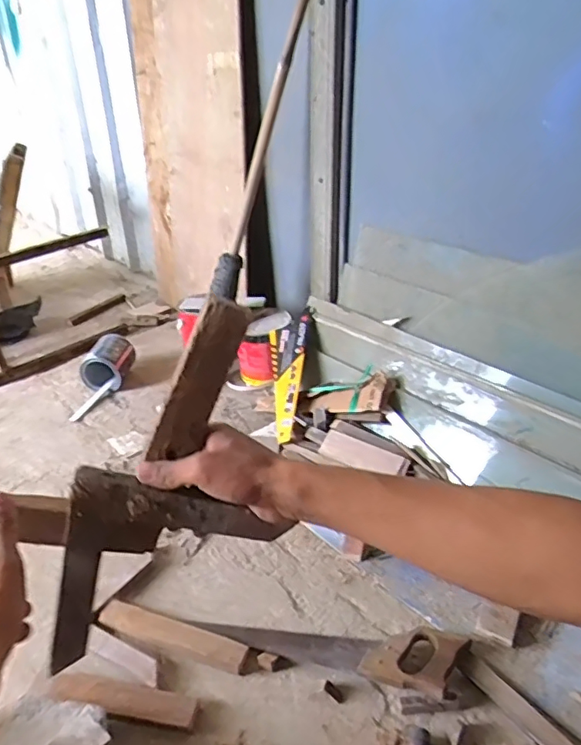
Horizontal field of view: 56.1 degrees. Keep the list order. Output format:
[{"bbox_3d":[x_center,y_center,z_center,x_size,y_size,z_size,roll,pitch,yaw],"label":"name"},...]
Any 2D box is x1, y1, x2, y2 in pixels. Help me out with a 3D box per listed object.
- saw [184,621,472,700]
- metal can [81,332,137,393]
[{"bbox_3d":[0.054,0.388,0.803,0.389,0.038,0.099,7,31,16],"label":"saw"},{"bbox_3d":[-0.489,-0.031,1.467,0.107,0.100,0.133,2,31,6],"label":"metal can"}]

